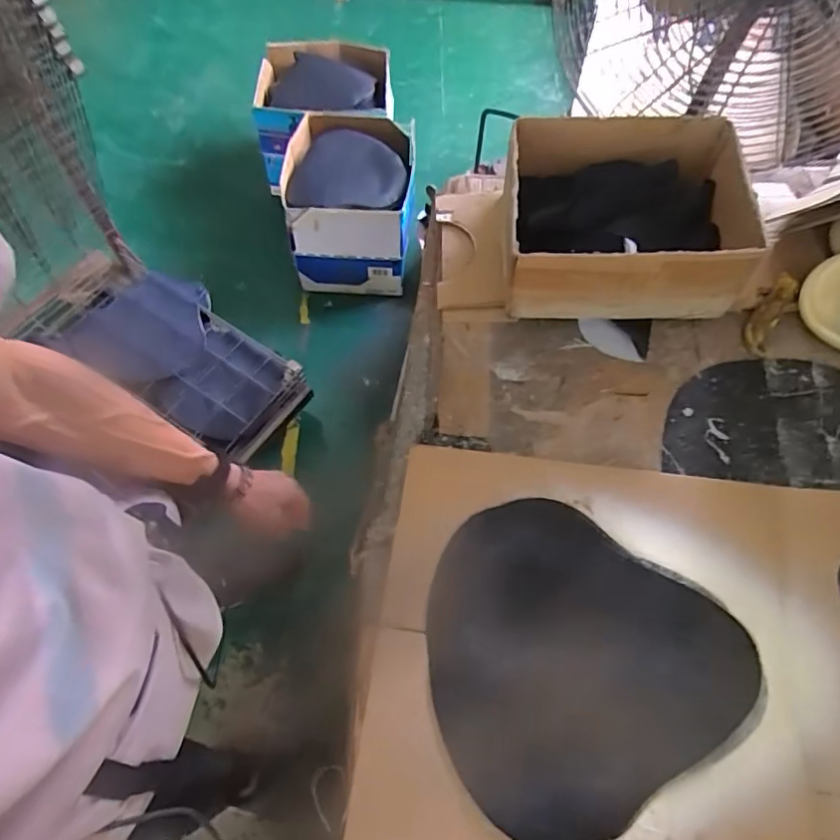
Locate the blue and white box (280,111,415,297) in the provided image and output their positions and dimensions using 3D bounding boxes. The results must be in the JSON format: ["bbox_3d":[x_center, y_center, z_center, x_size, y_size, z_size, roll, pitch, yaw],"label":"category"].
[{"bbox_3d":[-0.227,-0.696,1.787,0.401,0.322,0.471,3,63,-1],"label":"blue and white box"}]

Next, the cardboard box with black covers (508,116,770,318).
[{"bbox_3d":[0.286,-0.302,0.834,0.318,0.166,0.308,7,63,1],"label":"cardboard box with black covers"}]

